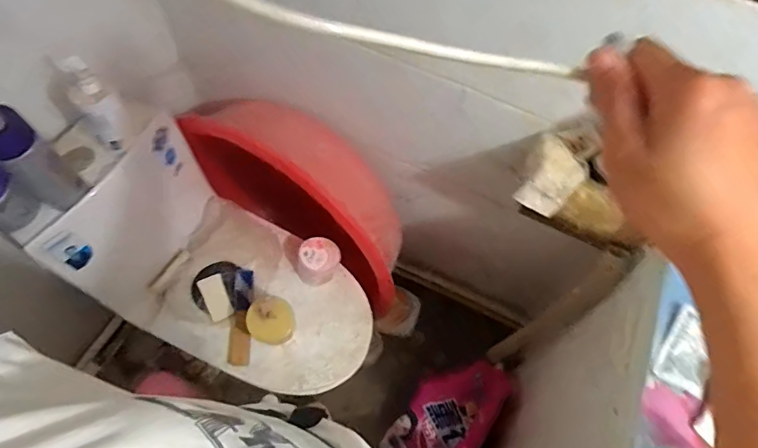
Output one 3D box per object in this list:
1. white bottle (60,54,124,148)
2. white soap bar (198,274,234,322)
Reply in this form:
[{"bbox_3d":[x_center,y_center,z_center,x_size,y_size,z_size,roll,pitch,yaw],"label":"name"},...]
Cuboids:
[{"bbox_3d":[-0.487,-0.202,0.843,0.059,0.182,0.047,-32,69,-18],"label":"white bottle"},{"bbox_3d":[-0.371,0.168,1.106,0.053,0.025,0.097,-22,66,-14],"label":"white soap bar"}]

